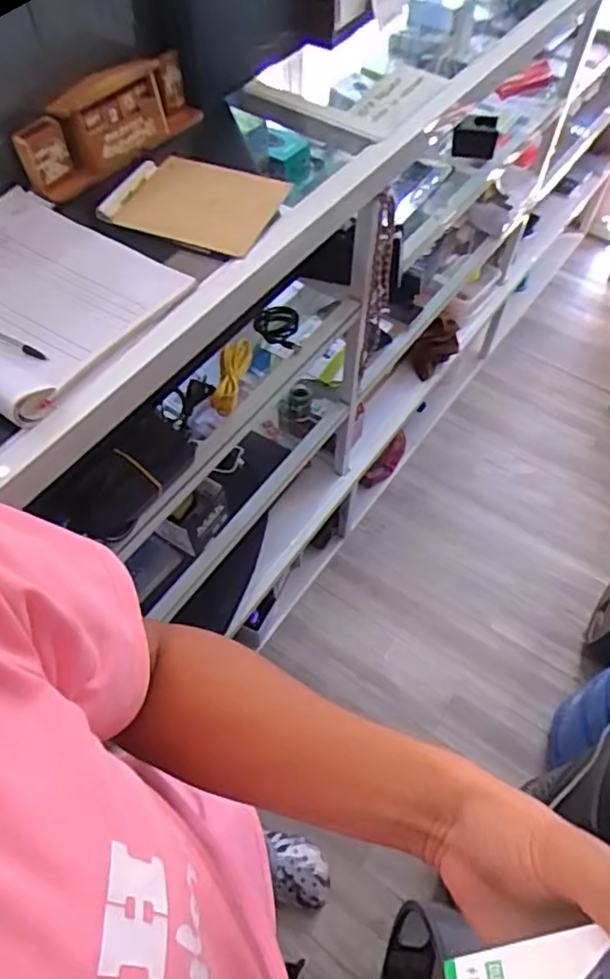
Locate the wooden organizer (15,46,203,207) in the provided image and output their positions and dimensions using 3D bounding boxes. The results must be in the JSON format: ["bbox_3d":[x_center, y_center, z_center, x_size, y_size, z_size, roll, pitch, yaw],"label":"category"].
[{"bbox_3d":[-0.190,-0.371,0.623,0.037,0.079,0.200,38,65,21],"label":"wooden organizer"}]

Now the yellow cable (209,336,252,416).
[{"bbox_3d":[-0.099,-0.156,0.842,0.044,0.035,0.114,4,58,2],"label":"yellow cable"}]

